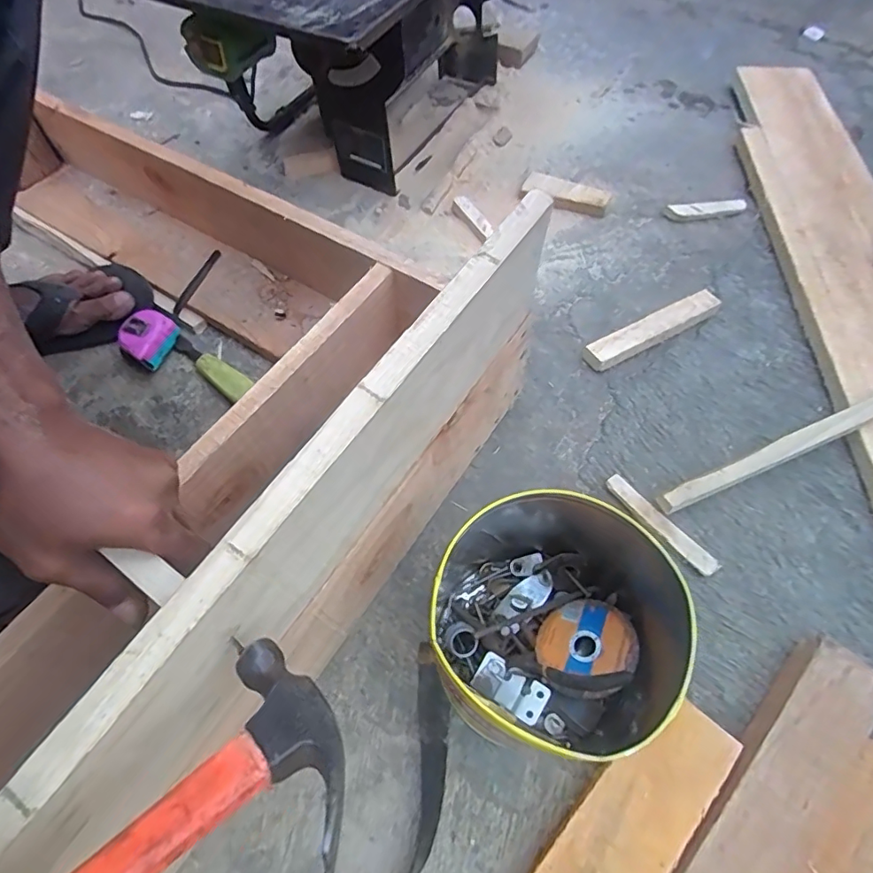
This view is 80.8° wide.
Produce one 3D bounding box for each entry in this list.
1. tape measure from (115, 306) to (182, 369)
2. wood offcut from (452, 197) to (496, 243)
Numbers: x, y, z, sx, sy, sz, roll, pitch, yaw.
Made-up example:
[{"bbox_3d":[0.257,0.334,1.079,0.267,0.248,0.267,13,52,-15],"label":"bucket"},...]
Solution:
[{"bbox_3d":[-0.331,-0.113,0.587,0.052,0.040,0.060,25,64,17],"label":"tape measure"},{"bbox_3d":[0.049,-0.290,0.687,0.022,0.019,0.084,-26,62,-12],"label":"wood offcut"}]

